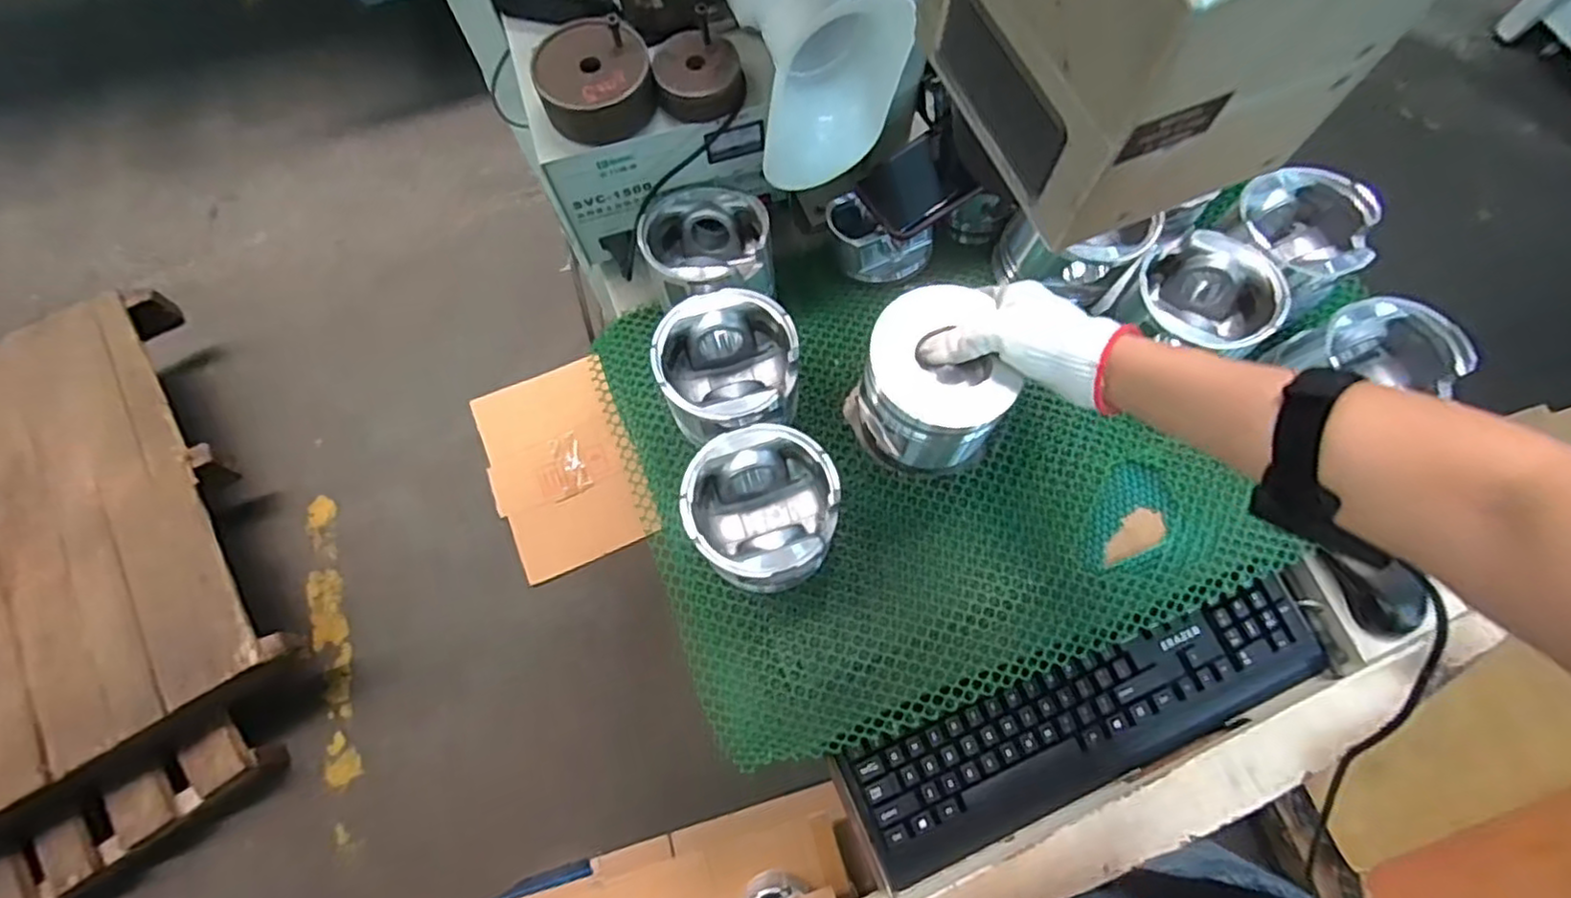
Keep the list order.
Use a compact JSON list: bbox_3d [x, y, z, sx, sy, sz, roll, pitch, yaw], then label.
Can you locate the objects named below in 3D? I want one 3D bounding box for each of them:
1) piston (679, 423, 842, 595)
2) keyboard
[{"bbox_3d":[-0.017,0.050,0.522,0.109,0.106,0.103,16,70,5],"label":"piston"},{"bbox_3d":[0.275,0.241,0.601,0.441,0.033,0.127,-19,71,-7],"label":"keyboard"}]

